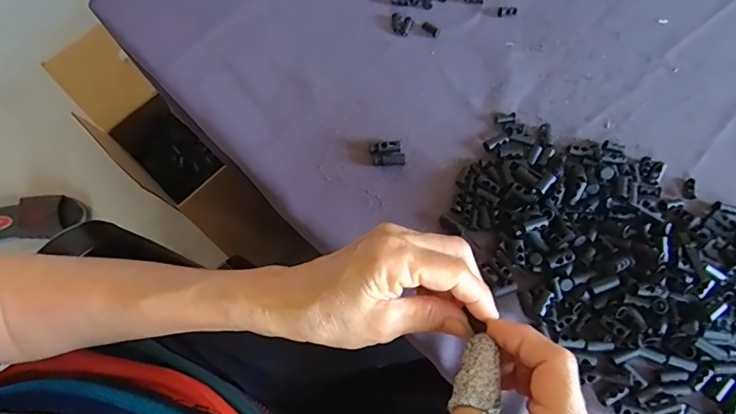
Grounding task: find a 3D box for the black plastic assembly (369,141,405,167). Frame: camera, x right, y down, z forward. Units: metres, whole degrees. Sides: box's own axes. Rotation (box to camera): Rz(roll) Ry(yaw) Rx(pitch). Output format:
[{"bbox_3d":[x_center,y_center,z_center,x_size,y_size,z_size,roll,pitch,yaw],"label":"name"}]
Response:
[{"bbox_3d":[0.015,-0.042,0.351,0.026,0.008,0.019,-6,70,-3],"label":"black plastic assembly"}]

